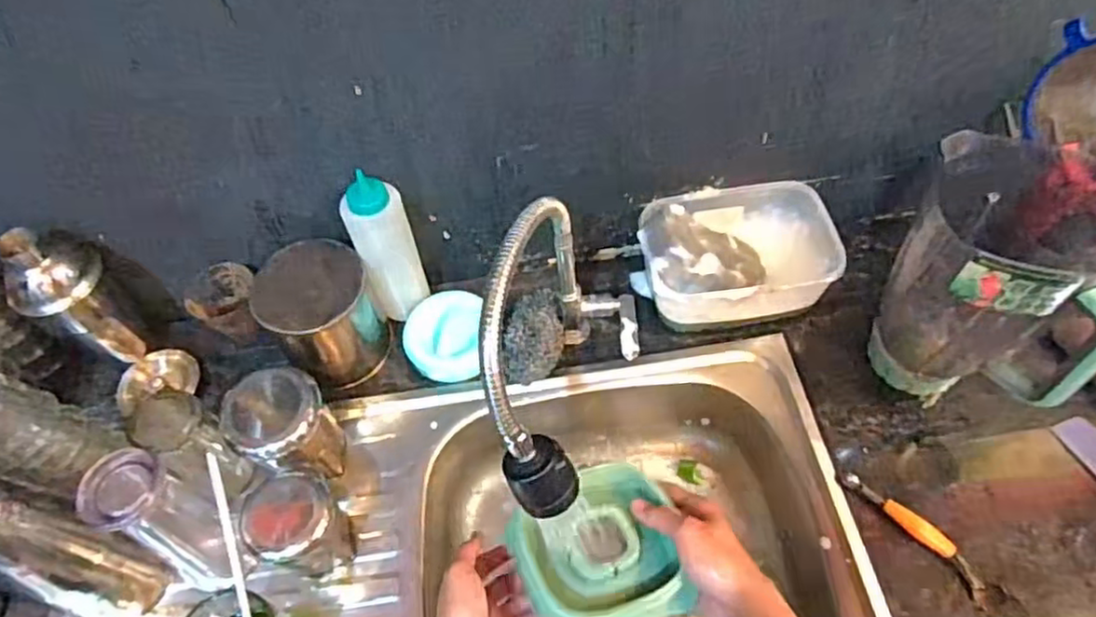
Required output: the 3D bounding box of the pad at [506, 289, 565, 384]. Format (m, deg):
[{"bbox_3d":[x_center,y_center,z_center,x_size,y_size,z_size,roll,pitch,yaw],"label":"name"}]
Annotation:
[{"bbox_3d":[-0.017,0.030,0.728,0.064,0.026,0.092,-12,75,14],"label":"pad"}]

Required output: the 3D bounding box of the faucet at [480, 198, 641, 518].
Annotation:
[{"bbox_3d":[0.007,0.040,0.584,0.104,0.270,0.272,9,56,10],"label":"faucet"}]

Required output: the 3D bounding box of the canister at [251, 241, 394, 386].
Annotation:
[{"bbox_3d":[-0.236,0.004,0.728,0.112,0.137,0.103,-31,61,-15],"label":"canister"}]

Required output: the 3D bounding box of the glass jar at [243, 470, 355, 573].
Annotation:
[{"bbox_3d":[-0.222,0.197,0.615,0.069,0.099,0.075,36,64,25],"label":"glass jar"}]

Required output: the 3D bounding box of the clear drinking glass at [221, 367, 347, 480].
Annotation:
[{"bbox_3d":[-0.244,0.119,0.652,0.077,0.126,0.085,37,67,24],"label":"clear drinking glass"}]

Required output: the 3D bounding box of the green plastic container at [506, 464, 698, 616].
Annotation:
[{"bbox_3d":[0.038,0.195,0.561,0.124,0.040,0.136,-17,56,-9],"label":"green plastic container"}]

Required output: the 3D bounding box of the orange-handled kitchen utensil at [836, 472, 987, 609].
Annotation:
[{"bbox_3d":[0.336,0.203,0.626,0.027,0.017,0.149,-35,60,-20],"label":"orange-handled kitchen utensil"}]

